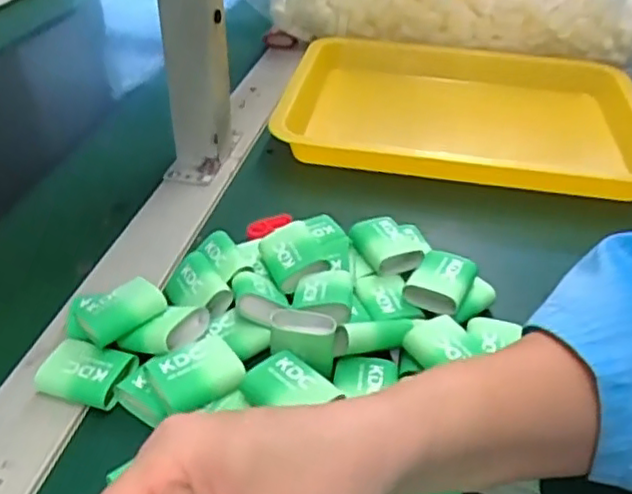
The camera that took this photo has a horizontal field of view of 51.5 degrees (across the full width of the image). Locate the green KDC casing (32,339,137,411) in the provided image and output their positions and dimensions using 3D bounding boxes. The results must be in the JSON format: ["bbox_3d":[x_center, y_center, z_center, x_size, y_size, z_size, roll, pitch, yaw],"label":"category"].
[{"bbox_3d":[-0.123,0.068,0.351,0.042,0.021,0.032,11,36,12],"label":"green KDC casing"}]

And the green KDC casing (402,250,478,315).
[{"bbox_3d":[0.077,0.021,0.404,0.035,0.020,0.040,19,38,21],"label":"green KDC casing"}]

